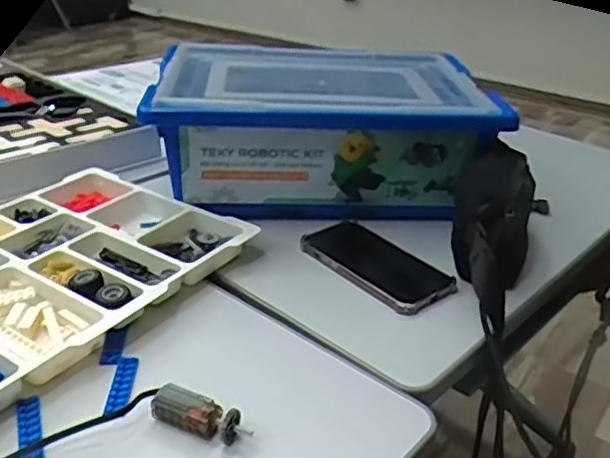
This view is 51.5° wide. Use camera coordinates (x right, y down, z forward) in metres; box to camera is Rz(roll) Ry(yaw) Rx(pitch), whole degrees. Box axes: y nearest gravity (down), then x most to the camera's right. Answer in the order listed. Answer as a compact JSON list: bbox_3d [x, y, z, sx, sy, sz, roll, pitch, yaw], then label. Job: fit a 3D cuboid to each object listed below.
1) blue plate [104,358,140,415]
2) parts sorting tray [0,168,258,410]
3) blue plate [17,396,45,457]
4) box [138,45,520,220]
[{"bbox_3d":[-0.144,0.124,0.499,0.016,0.006,0.067,0,28,-4],"label":"blue plate"},{"bbox_3d":[-0.263,0.040,0.596,0.256,0.031,0.365,18,32,28],"label":"parts sorting tray"},{"bbox_3d":[-0.199,0.144,0.459,0.016,0.004,0.066,-10,30,-21],"label":"blue plate"},{"bbox_3d":[0.014,-0.127,0.813,0.403,0.147,0.279,1,28,0],"label":"box"}]

